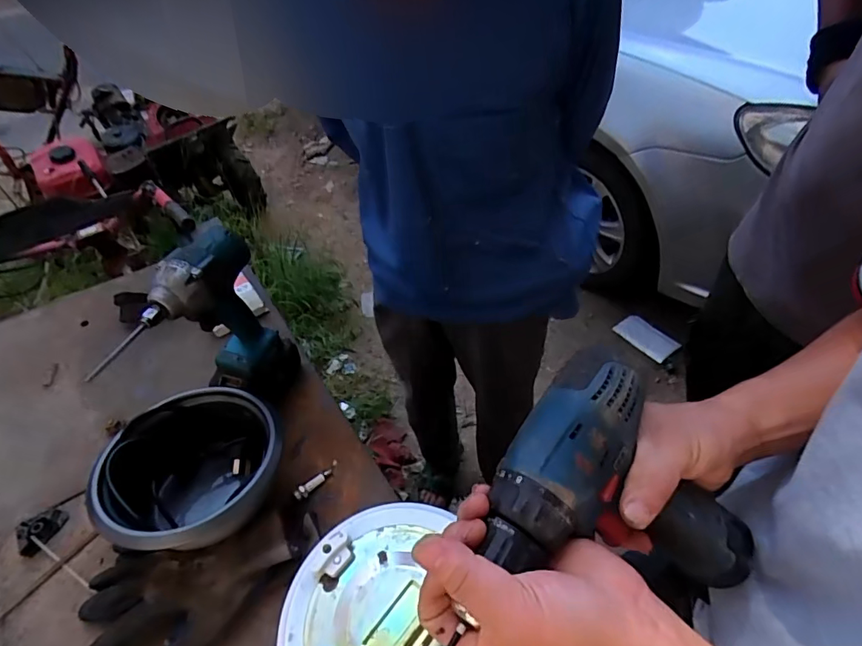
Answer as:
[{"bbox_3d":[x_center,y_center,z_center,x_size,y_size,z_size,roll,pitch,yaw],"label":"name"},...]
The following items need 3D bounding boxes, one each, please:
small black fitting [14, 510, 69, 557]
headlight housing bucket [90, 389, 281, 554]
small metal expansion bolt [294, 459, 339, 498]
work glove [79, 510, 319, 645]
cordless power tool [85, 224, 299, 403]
[{"bbox_3d":[-0.454,0.242,0.566,0.037,0.023,0.051,22,52,21],"label":"small black fitting"},{"bbox_3d":[-0.264,0.177,0.567,0.178,0.107,0.194,22,52,22],"label":"headlight housing bucket"},{"bbox_3d":[-0.139,0.191,0.595,0.014,0.014,0.064,31,55,27],"label":"small metal expansion bolt"},{"bbox_3d":[-0.236,0.281,0.501,0.241,0.050,0.132,-12,48,-9],"label":"work glove"},{"bbox_3d":[-0.253,0.020,0.584,0.081,0.231,0.173,27,53,24],"label":"cordless power tool"}]

